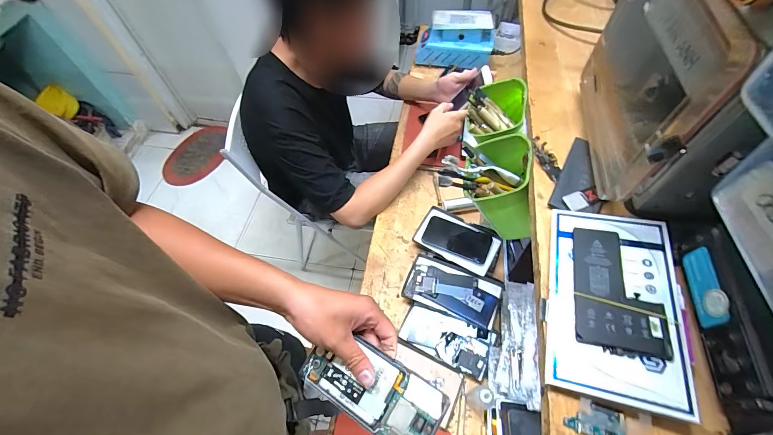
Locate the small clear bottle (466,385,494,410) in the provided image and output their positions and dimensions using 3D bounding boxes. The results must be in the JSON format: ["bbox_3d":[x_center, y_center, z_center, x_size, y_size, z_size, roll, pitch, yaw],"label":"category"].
[{"bbox_3d":[0.158,0.306,0.557,0.028,0.091,0.034,-10,58,-4],"label":"small clear bottle"}]

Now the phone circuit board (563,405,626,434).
[{"bbox_3d":[0.155,0.151,0.244,0.040,0.004,0.023,16,60,12],"label":"phone circuit board"}]

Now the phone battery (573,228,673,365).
[{"bbox_3d":[0.194,0.058,0.279,0.062,0.004,0.107,6,58,17],"label":"phone battery"}]

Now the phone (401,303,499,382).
[{"bbox_3d":[0.119,0.236,0.645,0.173,0.008,0.090,23,71,10],"label":"phone"}]

